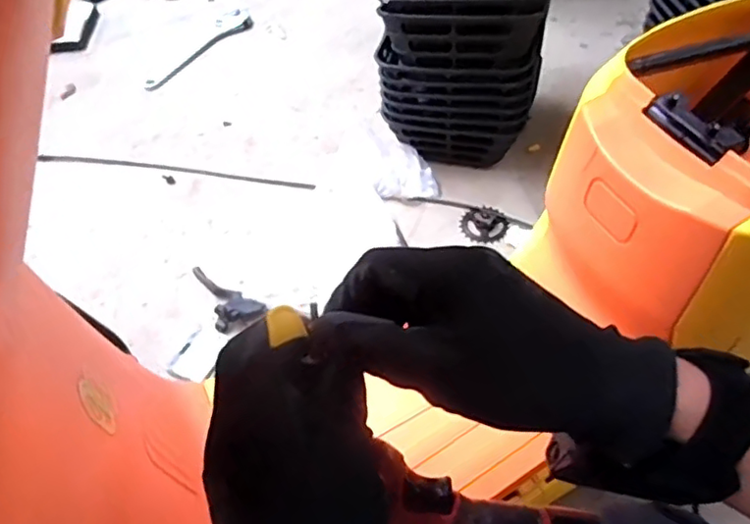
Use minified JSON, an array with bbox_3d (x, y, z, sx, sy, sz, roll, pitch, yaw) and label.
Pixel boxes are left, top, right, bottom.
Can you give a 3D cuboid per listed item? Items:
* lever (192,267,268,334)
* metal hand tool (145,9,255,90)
[{"bbox_3d":[-0.263,0.060,0.977,0.165,0.035,0.071,28,58,24],"label":"lever"},{"bbox_3d":[-0.424,-0.527,1.463,0.068,0.022,0.374,24,57,21],"label":"metal hand tool"}]

